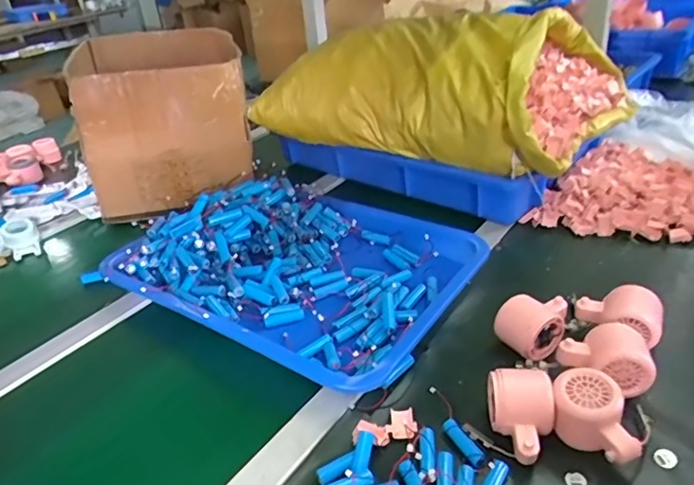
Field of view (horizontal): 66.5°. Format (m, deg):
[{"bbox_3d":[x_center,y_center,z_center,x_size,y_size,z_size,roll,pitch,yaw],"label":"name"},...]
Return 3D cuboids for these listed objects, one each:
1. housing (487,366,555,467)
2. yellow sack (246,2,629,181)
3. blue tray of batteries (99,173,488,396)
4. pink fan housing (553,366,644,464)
[{"bbox_3d":[0.155,0.159,0.481,0.058,0.055,0.069,8,34,21],"label":"housing"},{"bbox_3d":[0.169,-0.290,0.918,0.552,0.171,0.383,13,36,28],"label":"yellow sack"},{"bbox_3d":[-0.072,0.016,0.731,0.453,0.057,0.334,17,38,33],"label":"blue tray of batteries"},{"bbox_3d":[0.223,0.156,0.470,0.052,0.056,0.079,-24,36,-28],"label":"pink fan housing"}]

